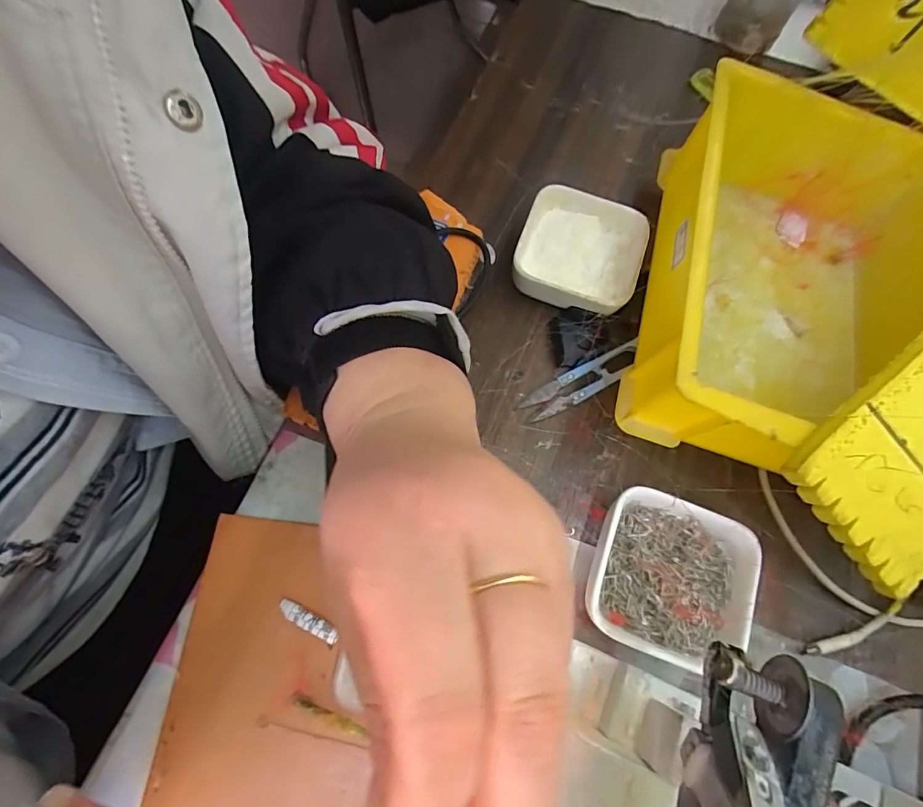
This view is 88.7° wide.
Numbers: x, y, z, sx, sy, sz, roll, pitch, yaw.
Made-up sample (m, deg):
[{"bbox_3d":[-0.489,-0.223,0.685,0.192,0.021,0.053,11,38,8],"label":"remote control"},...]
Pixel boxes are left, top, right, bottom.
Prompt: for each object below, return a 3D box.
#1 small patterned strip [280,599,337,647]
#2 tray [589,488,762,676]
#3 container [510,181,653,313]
[{"bbox_3d":[-0.083,0.118,0.254,0.036,0.004,0.009,27,71,7],"label":"small patterned strip"},{"bbox_3d":[0.116,0.098,0.265,0.083,0.031,0.081,20,71,4],"label":"tray"},{"bbox_3d":[0.083,-0.105,0.331,0.081,0.030,0.083,22,71,5],"label":"container"}]

